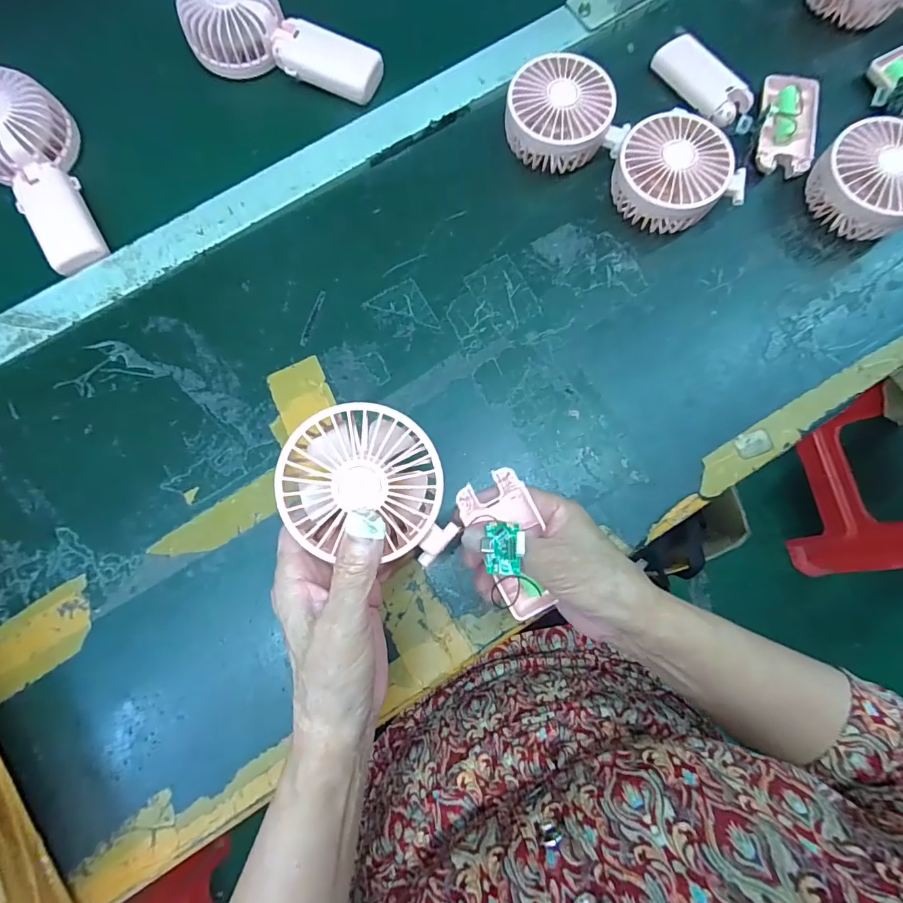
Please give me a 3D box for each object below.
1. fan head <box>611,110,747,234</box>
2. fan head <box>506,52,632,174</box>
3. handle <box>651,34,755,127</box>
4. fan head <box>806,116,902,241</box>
[{"bbox_3d":[0.178,-0.221,0.382,0.091,0.045,0.088,0,79,1],"label":"fan head"},{"bbox_3d":[0.093,-0.282,0.397,0.095,0.044,0.084,-8,79,-1],"label":"fan head"},{"bbox_3d":[0.222,-0.327,0.417,0.042,0.018,0.092,-35,80,-6],"label":"handle"},{"bbox_3d":[0.335,-0.214,0.374,0.083,0.043,0.081,0,79,1],"label":"fan head"}]

